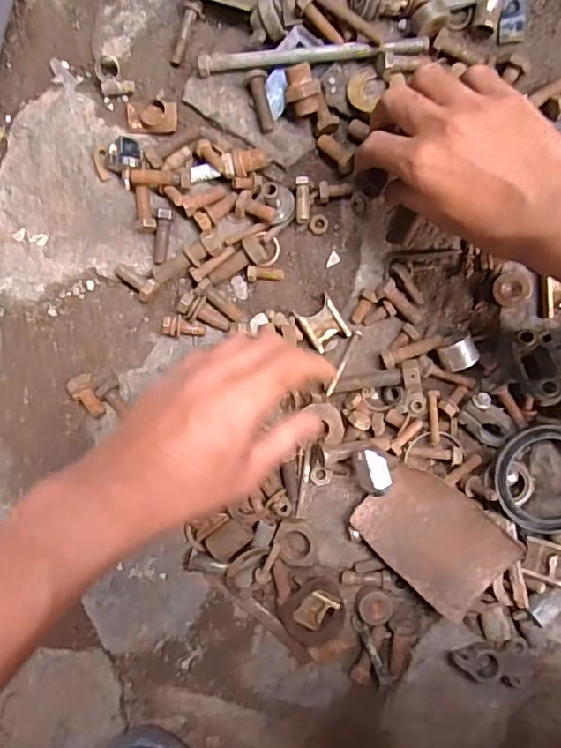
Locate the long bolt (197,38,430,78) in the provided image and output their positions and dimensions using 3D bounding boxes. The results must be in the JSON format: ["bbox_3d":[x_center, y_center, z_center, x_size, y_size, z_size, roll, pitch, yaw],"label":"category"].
[{"bbox_3d":[0.021,-0.218,0.369,0.153,0.012,0.013,-3,94,4],"label":"long bolt"}]

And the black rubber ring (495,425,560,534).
[{"bbox_3d":[0.185,0.073,0.377,0.073,0.020,0.075,0,94,4],"label":"black rubber ring"}]

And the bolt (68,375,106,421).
[{"bbox_3d":[-0.142,0.017,0.405,0.016,0.016,0.035,-34,91,6],"label":"bolt"}]

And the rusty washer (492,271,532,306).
[{"bbox_3d":[0.159,-0.059,0.372,0.023,0.004,0.023,-9,95,17],"label":"rusty washer"}]

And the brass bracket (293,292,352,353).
[{"bbox_3d":[0.031,-0.036,0.387,0.028,0.009,0.034,-34,91,6],"label":"brass bracket"}]

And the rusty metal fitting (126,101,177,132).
[{"bbox_3d":[-0.094,-0.185,0.391,0.037,0.007,0.021,6,95,4],"label":"rusty metal fitting"}]

